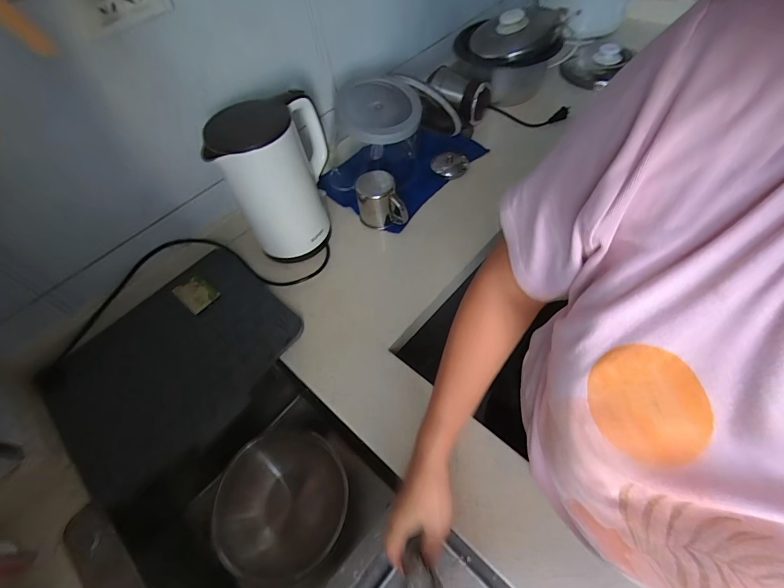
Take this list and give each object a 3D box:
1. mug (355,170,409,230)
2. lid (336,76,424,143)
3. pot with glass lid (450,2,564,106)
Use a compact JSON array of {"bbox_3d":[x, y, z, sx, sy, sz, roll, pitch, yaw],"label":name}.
[{"bbox_3d":[-0.022,-0.177,0.712,0.088,0.083,0.083,-10,55,-3],"label":"mug"},{"bbox_3d":[-0.025,-0.337,0.683,0.148,0.024,0.142,3,72,-11],"label":"lid"},{"bbox_3d":[0.285,-0.573,0.909,0.246,0.140,0.262,1,55,5],"label":"pot with glass lid"}]

